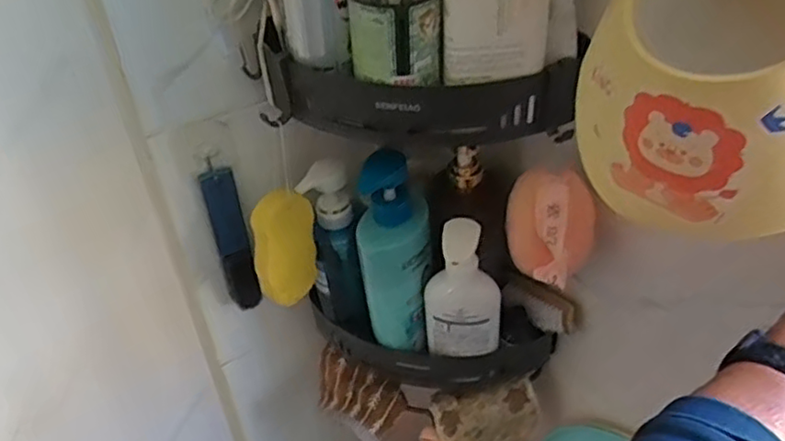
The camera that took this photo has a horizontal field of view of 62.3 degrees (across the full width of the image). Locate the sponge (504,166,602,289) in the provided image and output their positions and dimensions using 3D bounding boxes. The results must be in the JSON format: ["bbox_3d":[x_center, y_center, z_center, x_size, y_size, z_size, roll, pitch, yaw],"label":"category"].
[{"bbox_3d":[0.133,0.004,0.548,0.078,0.093,0.046,7,38,15],"label":"sponge"}]

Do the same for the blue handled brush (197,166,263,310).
[{"bbox_3d":[-0.159,0.023,0.648,0.033,0.156,0.030,-13,38,-12],"label":"blue handled brush"}]

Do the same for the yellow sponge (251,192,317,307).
[{"bbox_3d":[-0.101,0.026,0.607,0.058,0.112,0.027,-10,37,-7],"label":"yellow sponge"}]

